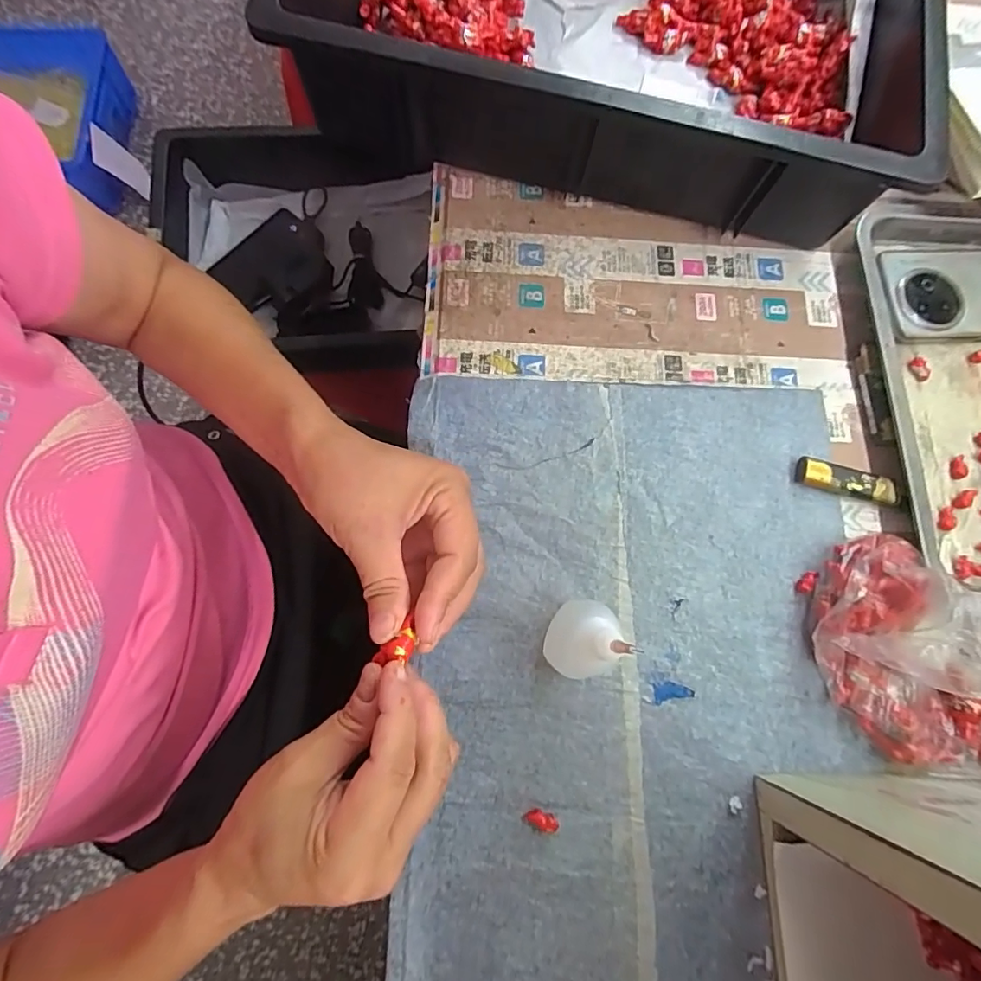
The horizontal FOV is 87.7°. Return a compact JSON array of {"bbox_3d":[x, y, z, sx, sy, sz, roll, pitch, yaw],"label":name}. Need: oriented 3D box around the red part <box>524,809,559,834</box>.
[{"bbox_3d":[0.030,0.192,0.297,0.019,0.008,0.010,18,76,4],"label":"red part"}]

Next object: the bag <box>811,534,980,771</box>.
[{"bbox_3d":[0.268,0.103,0.288,0.108,0.083,0.156,-37,80,-11],"label":"bag"}]

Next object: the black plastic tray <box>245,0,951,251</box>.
[{"bbox_3d":[0.085,-0.384,0.401,0.469,0.107,0.325,12,75,0],"label":"black plastic tray"}]

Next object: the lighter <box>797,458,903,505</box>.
[{"bbox_3d":[0.254,-0.007,0.359,0.072,0.010,0.019,16,75,1],"label":"lighter"}]

